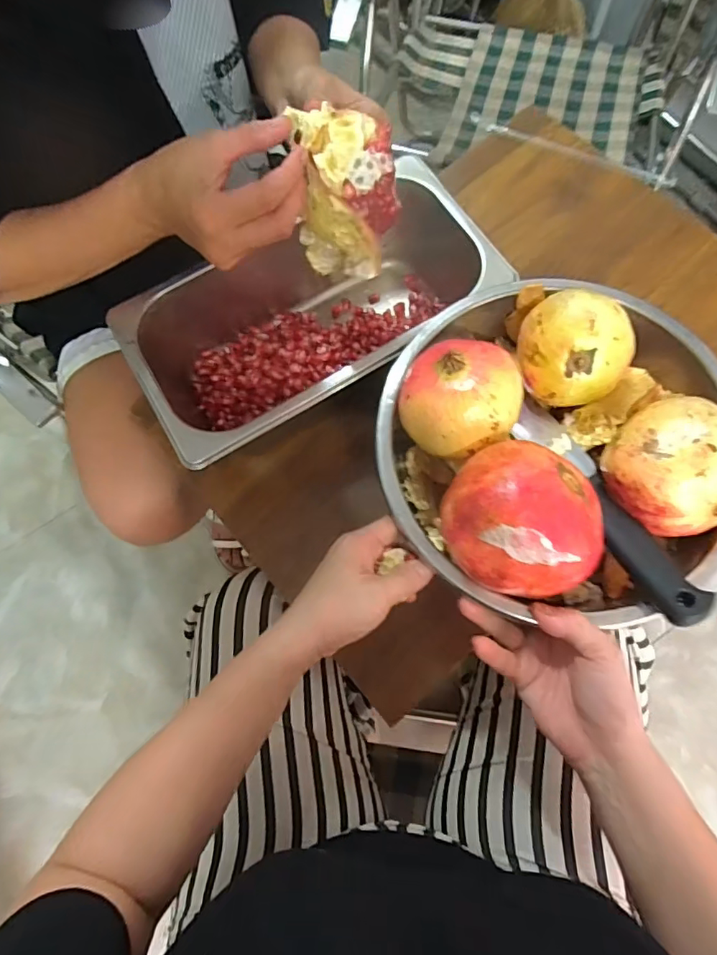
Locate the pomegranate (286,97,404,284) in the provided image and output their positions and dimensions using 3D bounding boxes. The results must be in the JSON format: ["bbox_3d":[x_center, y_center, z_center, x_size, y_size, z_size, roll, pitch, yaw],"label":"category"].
[{"bbox_3d":[-0.007,-0.190,0.356,0.066,0.095,0.064,1,74,1],"label":"pomegranate"}]

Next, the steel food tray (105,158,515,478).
[{"bbox_3d":[-0.041,-0.149,0.480,0.323,0.110,0.192,-30,75,-7],"label":"steel food tray"}]

